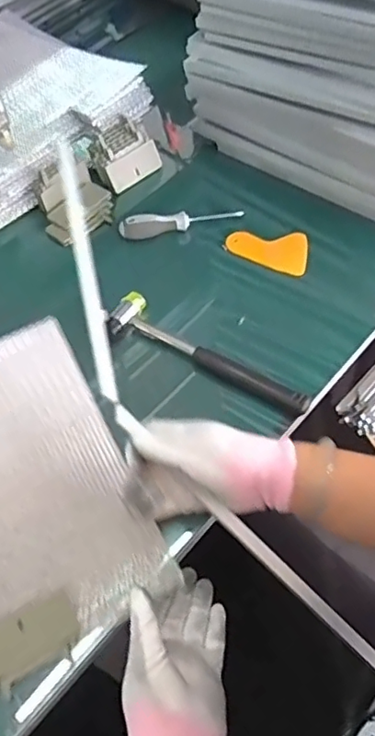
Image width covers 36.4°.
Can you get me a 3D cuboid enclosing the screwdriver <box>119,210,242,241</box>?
[{"bbox_3d":[-0.009,-0.191,0.739,0.158,0.022,0.025,-8,56,-2],"label":"screwdriver"}]

